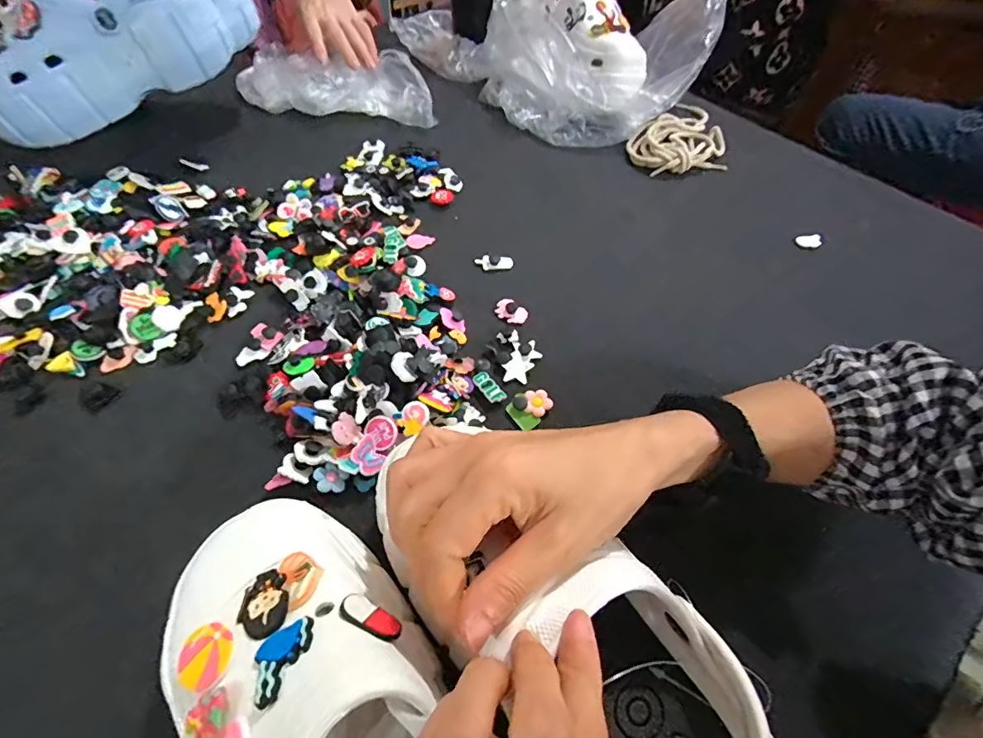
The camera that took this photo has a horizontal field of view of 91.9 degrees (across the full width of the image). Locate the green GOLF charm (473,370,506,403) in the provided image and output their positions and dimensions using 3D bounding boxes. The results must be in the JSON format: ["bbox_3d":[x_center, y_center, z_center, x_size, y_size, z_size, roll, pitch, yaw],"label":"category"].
[{"bbox_3d":[-0.002,0.014,0.386,0.015,0.005,0.032,-31,62,-22],"label":"green GOLF charm"}]

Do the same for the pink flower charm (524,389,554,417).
[{"bbox_3d":[0.037,0.027,0.379,0.020,0.007,0.022,-7,56,-8],"label":"pink flower charm"}]

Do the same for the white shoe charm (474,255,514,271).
[{"bbox_3d":[0.003,-0.107,0.476,0.037,0.008,0.015,-1,55,-4],"label":"white shoe charm"}]

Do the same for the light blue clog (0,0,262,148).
[{"bbox_3d":[-0.357,-0.326,0.463,0.284,0.110,0.108,-35,64,-24],"label":"light blue clog"}]

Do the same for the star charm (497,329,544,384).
[{"bbox_3d":[0.024,-0.011,0.407,0.036,0.006,0.050,2,55,-2],"label":"star charm"}]

